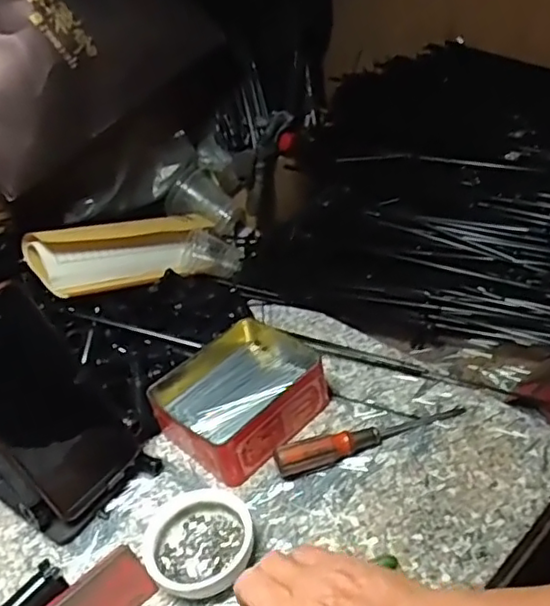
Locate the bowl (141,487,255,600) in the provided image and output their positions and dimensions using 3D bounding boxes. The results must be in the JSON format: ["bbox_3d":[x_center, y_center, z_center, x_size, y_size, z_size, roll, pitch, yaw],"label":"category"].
[{"bbox_3d":[-0.051,0.162,0.421,0.070,0.020,0.074,-8,37,6],"label":"bowl"}]

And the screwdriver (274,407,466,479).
[{"bbox_3d":[0.074,0.101,0.472,0.151,0.020,0.020,-18,37,-7],"label":"screwdriver"}]

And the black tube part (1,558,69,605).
[{"bbox_3d":[-0.168,0.200,0.408,0.021,0.017,0.065,25,51,39],"label":"black tube part"}]

